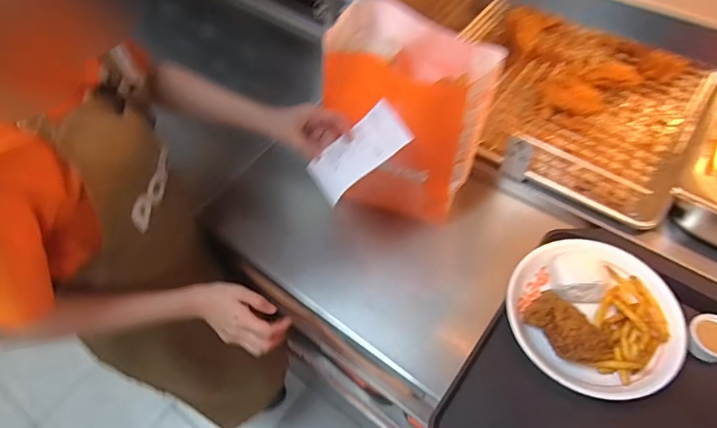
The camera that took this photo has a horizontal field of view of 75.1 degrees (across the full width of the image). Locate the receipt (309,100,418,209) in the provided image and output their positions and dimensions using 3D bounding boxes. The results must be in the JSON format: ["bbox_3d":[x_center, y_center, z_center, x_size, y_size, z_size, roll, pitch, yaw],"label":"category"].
[{"bbox_3d":[-0.001,-0.081,0.610,0.139,0.009,0.073,-37,59,13],"label":"receipt"}]

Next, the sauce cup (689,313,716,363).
[{"bbox_3d":[0.464,0.164,0.614,0.059,0.029,0.059,-2,57,3],"label":"sauce cup"}]

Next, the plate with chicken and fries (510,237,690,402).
[{"bbox_3d":[0.318,0.130,0.626,0.218,0.055,0.209,-2,57,3],"label":"plate with chicken and fries"}]

